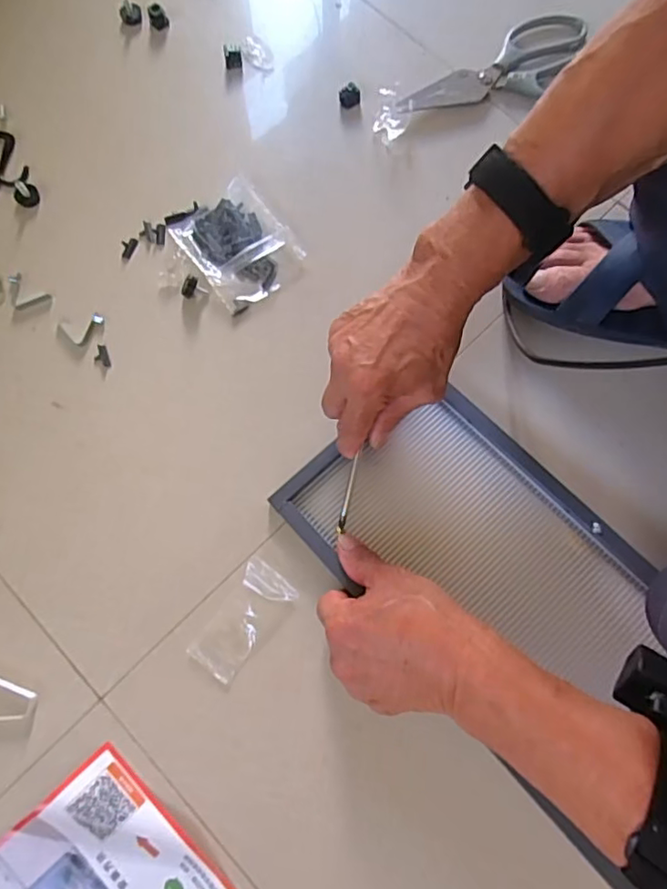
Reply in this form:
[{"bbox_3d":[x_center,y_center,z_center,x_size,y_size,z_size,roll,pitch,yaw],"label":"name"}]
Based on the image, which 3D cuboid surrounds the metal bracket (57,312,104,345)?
[{"bbox_3d":[-0.213,-0.097,0.491,0.039,0.004,0.025,-16,77,-4],"label":"metal bracket"}]

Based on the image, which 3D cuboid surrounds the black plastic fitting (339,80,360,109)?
[{"bbox_3d":[0.015,-0.328,0.546,0.020,0.017,0.017,3,76,0],"label":"black plastic fitting"}]

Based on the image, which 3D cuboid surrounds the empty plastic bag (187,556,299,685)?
[{"bbox_3d":[-0.066,0.133,0.436,0.047,0.007,0.085,33,78,8],"label":"empty plastic bag"}]

